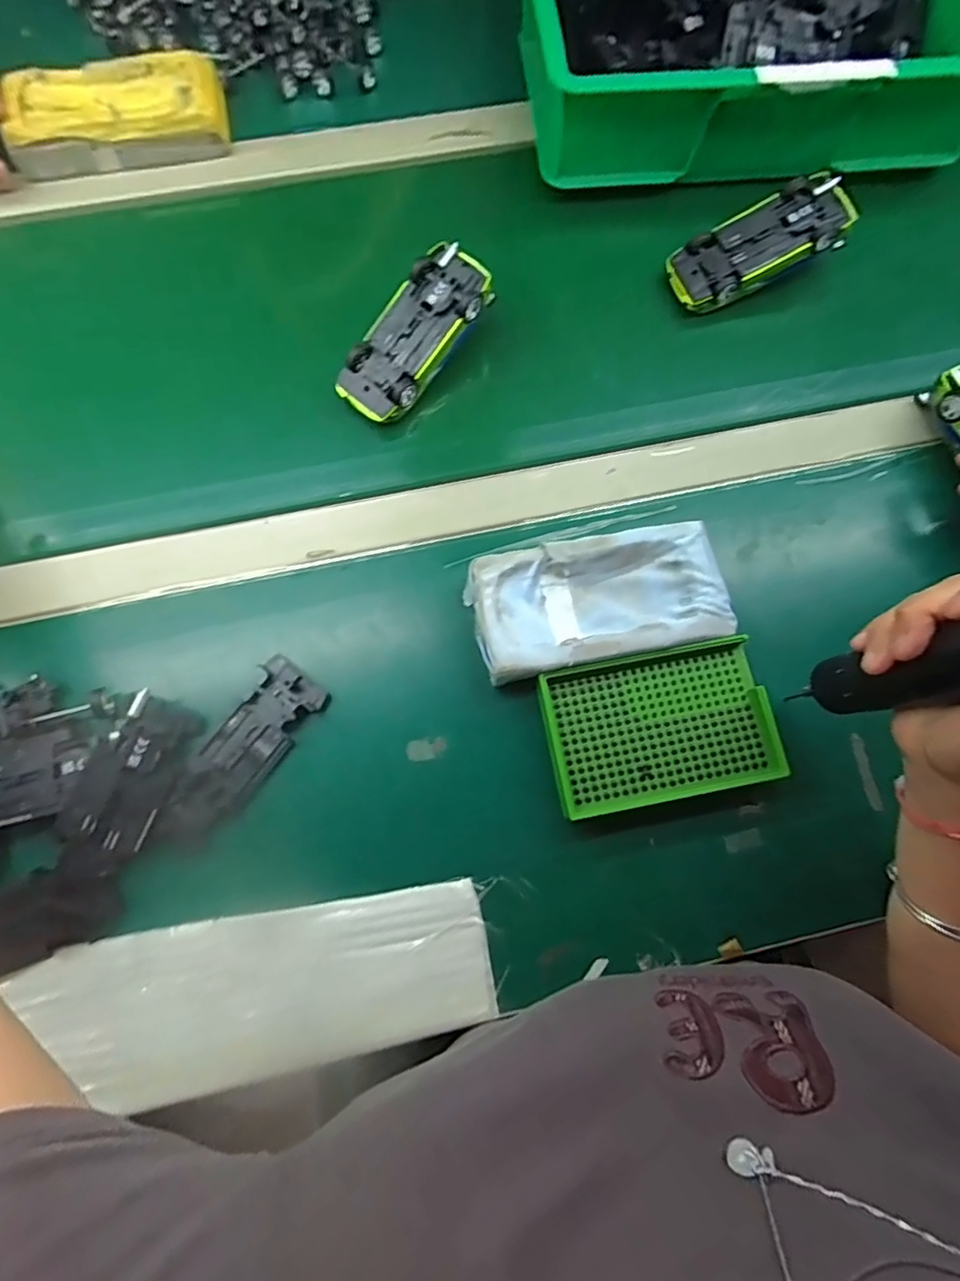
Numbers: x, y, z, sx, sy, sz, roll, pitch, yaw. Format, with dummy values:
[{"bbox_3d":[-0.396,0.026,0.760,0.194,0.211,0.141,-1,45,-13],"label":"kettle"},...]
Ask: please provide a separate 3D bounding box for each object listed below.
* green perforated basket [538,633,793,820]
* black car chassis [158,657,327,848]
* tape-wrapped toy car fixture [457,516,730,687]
[{"bbox_3d":[0.112,0.054,0.362,0.136,0.025,0.090,-10,77,-4],"label":"green perforated basket"},{"bbox_3d":[-0.150,0.069,0.359,0.045,0.008,0.122,37,78,7],"label":"black car chassis"},{"bbox_3d":[0.076,-0.025,0.377,0.162,0.035,0.082,-12,77,-5],"label":"tape-wrapped toy car fixture"}]

